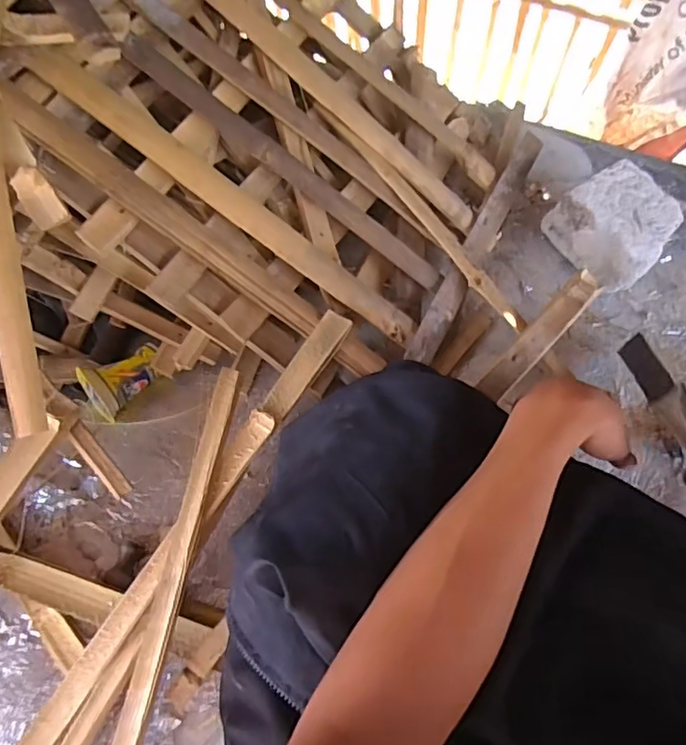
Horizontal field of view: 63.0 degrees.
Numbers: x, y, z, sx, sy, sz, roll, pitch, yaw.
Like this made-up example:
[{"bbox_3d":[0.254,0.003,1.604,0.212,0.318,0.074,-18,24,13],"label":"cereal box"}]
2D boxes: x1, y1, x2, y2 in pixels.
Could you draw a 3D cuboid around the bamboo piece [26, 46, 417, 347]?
[{"bbox_3d":[-0.113,-0.173,0.605,0.464,0.033,0.036,35,68,-12],"label":"bamboo piece"}]

